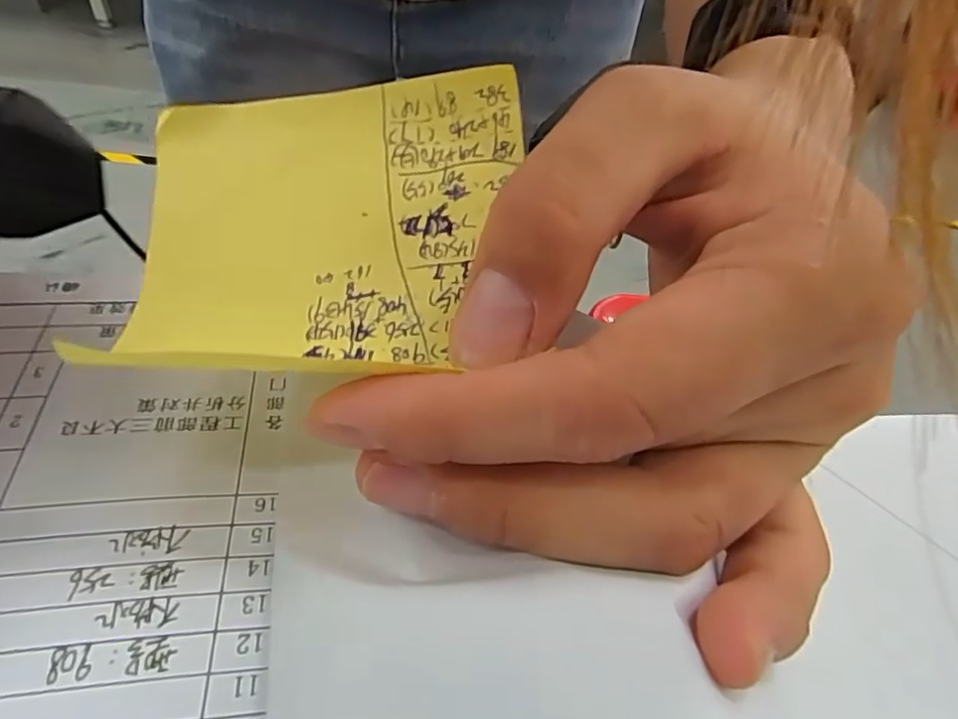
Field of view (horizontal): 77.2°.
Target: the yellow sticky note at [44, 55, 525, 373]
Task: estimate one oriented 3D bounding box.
[{"bbox_3d":[-0.031,-0.027,0.114,0.070,0.007,0.062,5,72,2],"label":"yellow sticky note"}]

